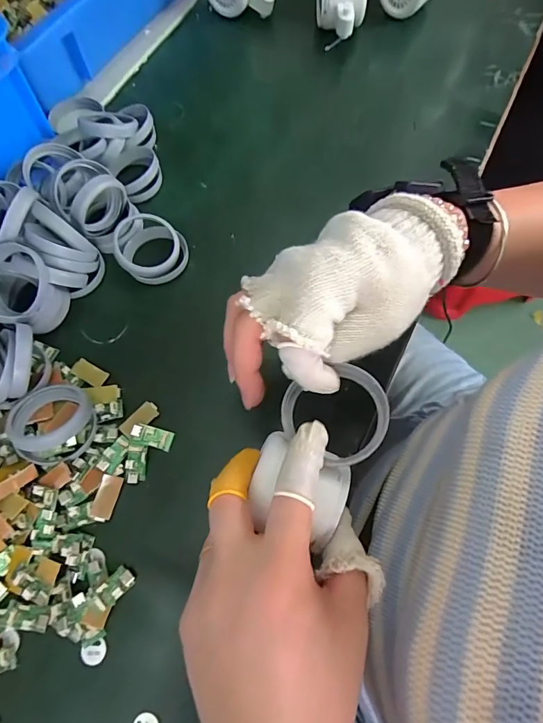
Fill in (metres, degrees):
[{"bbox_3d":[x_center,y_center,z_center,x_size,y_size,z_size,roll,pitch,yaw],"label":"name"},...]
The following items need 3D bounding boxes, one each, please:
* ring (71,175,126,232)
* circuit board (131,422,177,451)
[{"bbox_3d":[-0.153,-0.140,0.368,0.054,0.052,0.016,-40,73,-13],"label":"ring"},{"bbox_3d":[-0.095,0.059,0.325,0.032,0.006,0.016,17,70,7],"label":"circuit board"}]

